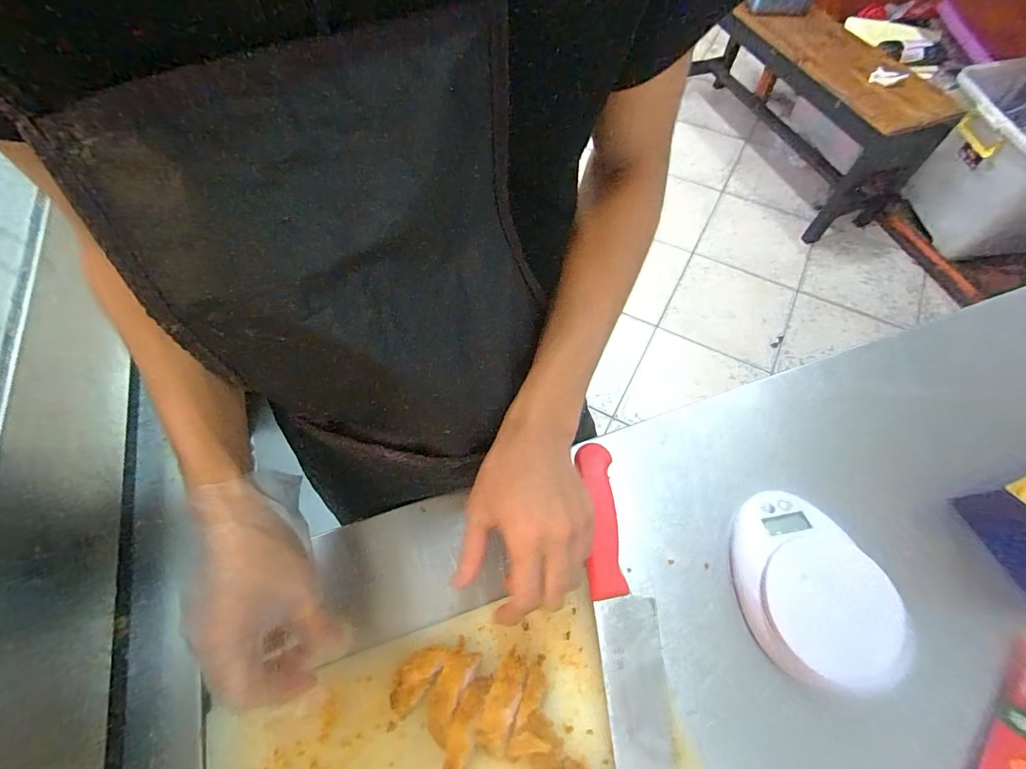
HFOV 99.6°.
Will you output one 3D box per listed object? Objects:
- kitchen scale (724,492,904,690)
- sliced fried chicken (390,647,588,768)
[{"bbox_3d":[0.249,0.163,0.364,0.110,0.043,0.149,-1,62,1],"label":"kitchen scale"},{"bbox_3d":[-0.015,0.246,0.322,0.151,0.031,0.077,9,62,6],"label":"sliced fried chicken"}]

